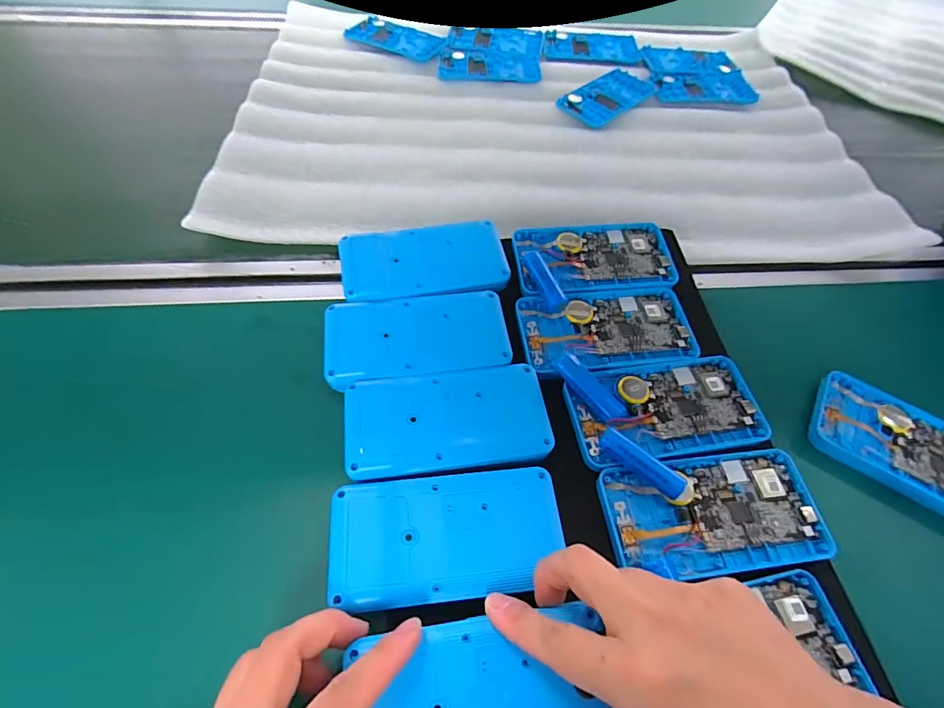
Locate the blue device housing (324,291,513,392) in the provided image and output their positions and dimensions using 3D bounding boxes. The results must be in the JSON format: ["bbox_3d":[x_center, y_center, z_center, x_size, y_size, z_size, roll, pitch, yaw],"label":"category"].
[{"bbox_3d":[-0.036,-0.013,0.301,0.118,0.009,0.063,-9,60,-10],"label":"blue device housing"}]

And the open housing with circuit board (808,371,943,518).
[{"bbox_3d":[0.292,0.065,0.300,0.123,0.016,0.064,33,61,15],"label":"open housing with circuit board"}]

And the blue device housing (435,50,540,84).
[{"bbox_3d":[0.021,-0.333,0.521,0.116,0.007,0.064,0,58,-5],"label":"blue device housing"}]

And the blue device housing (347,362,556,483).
[{"bbox_3d":[-0.014,0.037,0.270,0.118,0.009,0.059,-6,59,-8],"label":"blue device housing"}]

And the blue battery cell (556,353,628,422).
[{"bbox_3d":[0.075,0.022,0.286,0.016,0.016,0.050,-36,67,-23],"label":"blue battery cell"}]

